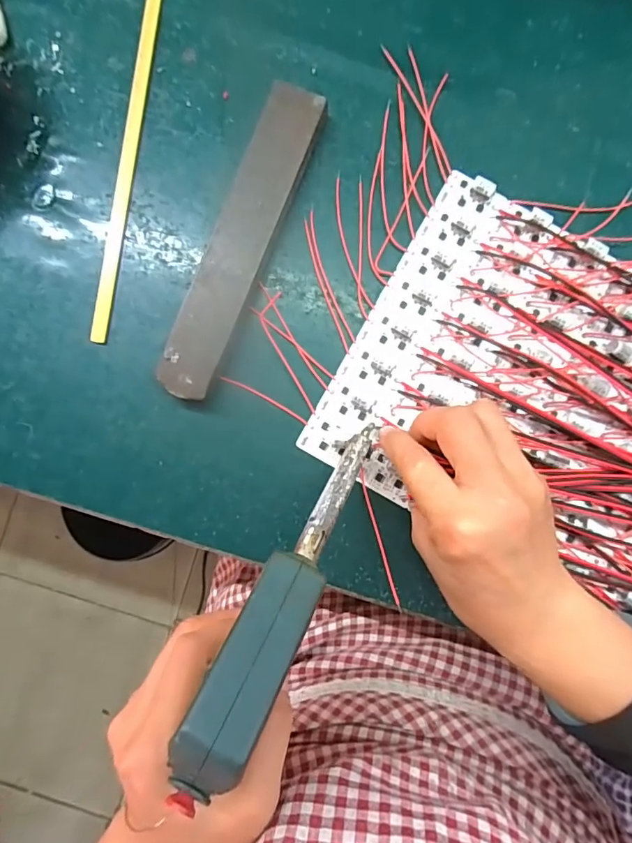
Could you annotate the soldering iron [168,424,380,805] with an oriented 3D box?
[{"bbox_3d":[-0.009,0.069,0.222,0.026,0.031,0.173,29,50,2],"label":"soldering iron"}]

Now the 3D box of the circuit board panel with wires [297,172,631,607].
[{"bbox_3d":[0.248,0.039,0.290,0.472,0.026,0.201,29,88,2],"label":"circuit board panel with wires"}]

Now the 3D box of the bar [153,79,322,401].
[{"bbox_3d":[-0.045,-0.109,0.299,0.037,0.018,0.196,21,87,1],"label":"bar"}]

